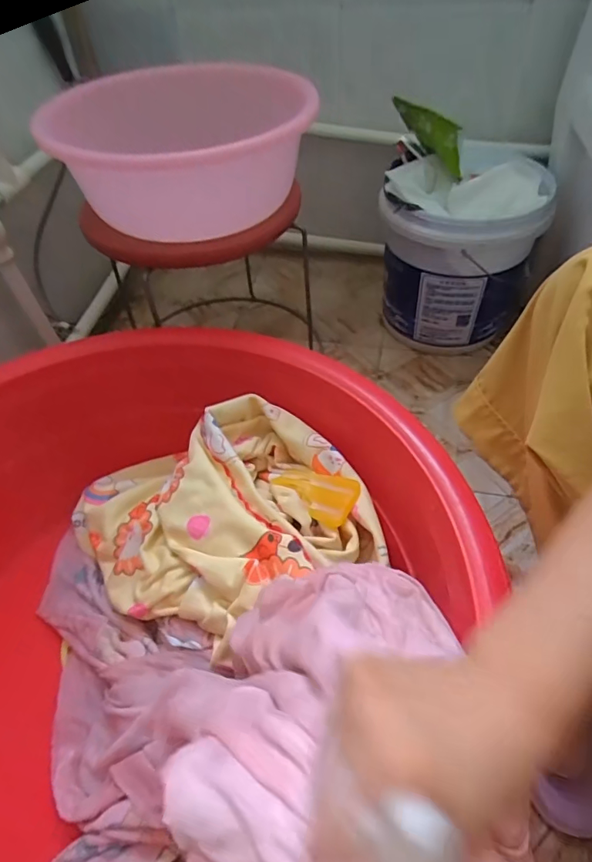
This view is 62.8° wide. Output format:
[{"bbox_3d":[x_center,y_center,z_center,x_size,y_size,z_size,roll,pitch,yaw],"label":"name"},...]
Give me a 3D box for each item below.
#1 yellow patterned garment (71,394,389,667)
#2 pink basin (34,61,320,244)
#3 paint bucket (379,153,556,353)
[{"bbox_3d":[-0.099,0.095,0.570,0.313,0.121,0.306,-24,52,-17],"label":"yellow patterned garment"},{"bbox_3d":[-0.128,-0.347,0.604,0.283,0.119,0.272,0,49,3],"label":"pink basin"},{"bbox_3d":[0.272,-0.293,0.838,0.230,0.293,0.230,-1,49,2],"label":"paint bucket"}]

